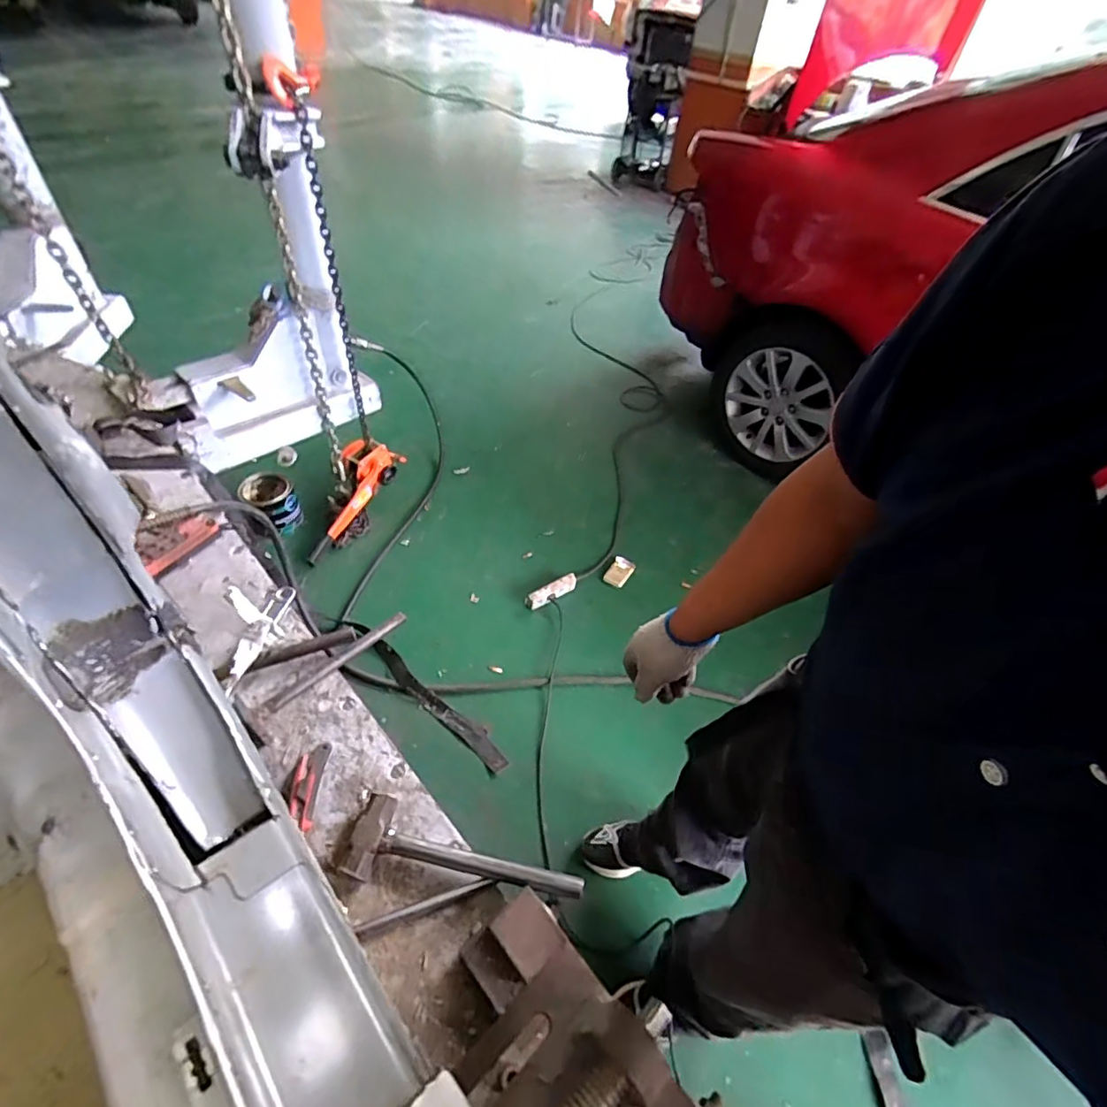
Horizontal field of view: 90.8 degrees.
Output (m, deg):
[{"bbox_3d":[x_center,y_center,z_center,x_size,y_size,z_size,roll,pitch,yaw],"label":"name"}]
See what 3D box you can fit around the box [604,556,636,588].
[{"bbox_3d":[0.224,0.061,1.830,0.073,0.022,0.111,26,50,16],"label":"box"}]

